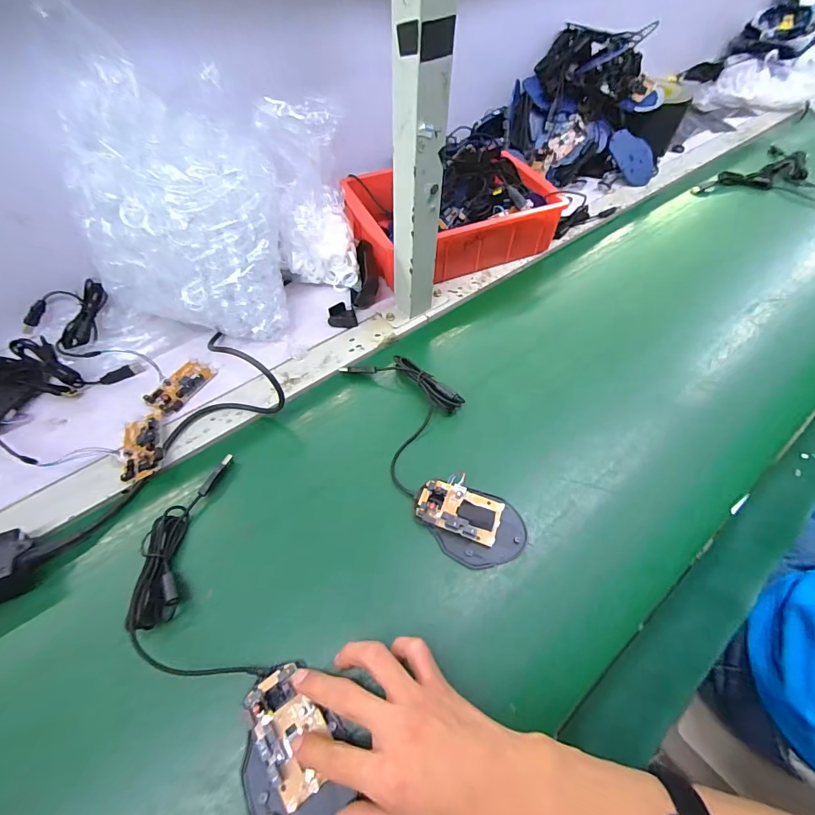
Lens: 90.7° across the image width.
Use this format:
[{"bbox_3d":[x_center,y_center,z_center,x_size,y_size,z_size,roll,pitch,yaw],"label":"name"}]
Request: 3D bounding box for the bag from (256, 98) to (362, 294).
[{"bbox_3d":[-0.130,-0.271,0.538,0.100,0.226,0.085,-14,40,-8],"label":"bag"}]

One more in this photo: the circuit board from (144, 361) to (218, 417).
[{"bbox_3d":[-0.278,-0.026,0.493,0.043,0.014,0.077,26,60,15],"label":"circuit board"}]

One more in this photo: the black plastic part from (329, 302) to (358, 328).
[{"bbox_3d":[-0.089,-0.129,0.558,0.038,0.013,0.035,-1,57,-2],"label":"black plastic part"}]

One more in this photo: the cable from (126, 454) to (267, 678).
[{"bbox_3d":[-0.203,0.148,0.372,0.092,0.029,0.204,-15,58,-11],"label":"cable"}]

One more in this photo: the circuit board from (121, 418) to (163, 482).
[{"bbox_3d":[-0.292,0.043,0.443,0.041,0.017,0.073,-16,58,-11],"label":"circuit board"}]

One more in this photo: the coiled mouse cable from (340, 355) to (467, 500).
[{"bbox_3d":[0.006,-0.002,0.466,0.110,0.021,0.189,-21,59,-14],"label":"coiled mouse cable"}]

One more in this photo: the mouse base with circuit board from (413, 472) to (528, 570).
[{"bbox_3d":[0.060,0.111,0.395,0.108,0.021,0.073,30,61,17],"label":"mouse base with circuit board"}]

